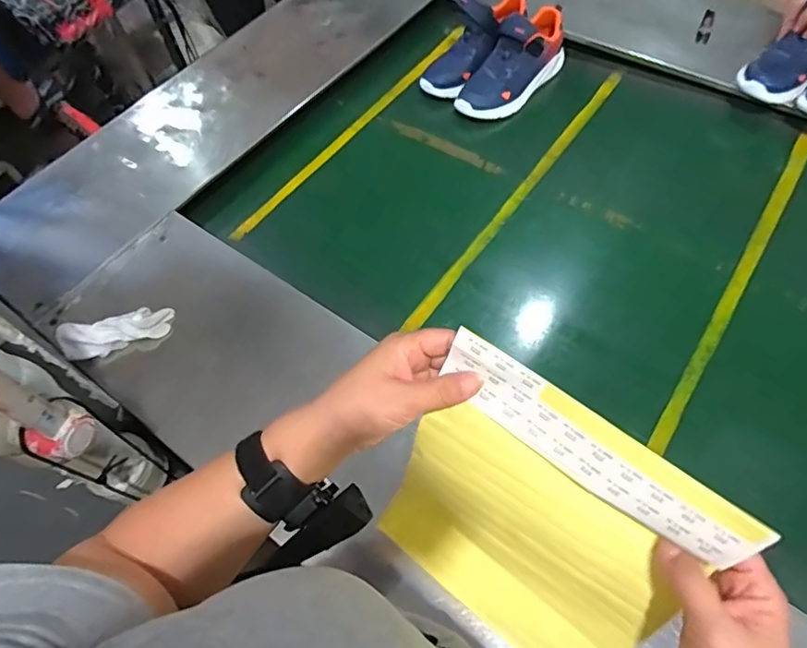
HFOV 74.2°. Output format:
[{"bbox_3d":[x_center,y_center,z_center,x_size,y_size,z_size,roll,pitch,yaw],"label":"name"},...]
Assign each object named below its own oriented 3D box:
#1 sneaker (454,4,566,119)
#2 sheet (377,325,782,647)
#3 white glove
[{"bbox_3d":[0.210,-0.490,0.992,0.256,0.111,0.098,-41,65,-18],"label":"sneaker"},{"bbox_3d":[0.093,0.150,0.392,0.203,0.239,0.030,31,42,17],"label":"sheet"},{"bbox_3d":[-0.393,0.009,0.739,0.143,0.042,0.047,-19,60,-6],"label":"white glove"}]

